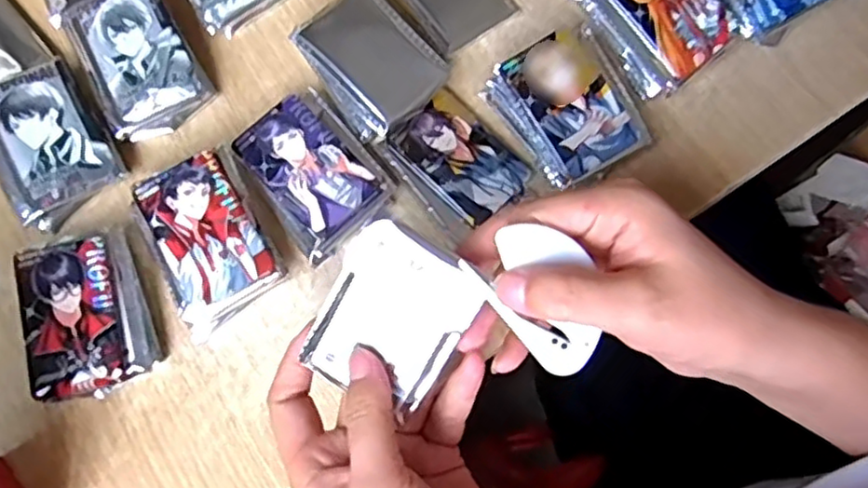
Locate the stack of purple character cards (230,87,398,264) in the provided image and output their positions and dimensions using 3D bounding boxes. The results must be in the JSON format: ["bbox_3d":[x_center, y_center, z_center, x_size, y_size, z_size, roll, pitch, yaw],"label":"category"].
[{"bbox_3d":[-0.076,-0.046,0.417,0.070,0.021,0.091,-40,80,-11],"label":"stack of purple character cards"}]

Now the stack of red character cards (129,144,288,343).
[{"bbox_3d":[-0.136,-0.002,0.398,0.065,0.031,0.094,-26,77,-8],"label":"stack of red character cards"}]

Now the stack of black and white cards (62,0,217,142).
[{"bbox_3d":[-0.191,-0.119,0.428,0.065,0.032,0.090,-29,78,-9],"label":"stack of black and white cards"}]

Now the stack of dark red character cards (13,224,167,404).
[{"bbox_3d":[-0.202,0.041,0.386,0.066,0.030,0.090,-13,76,-5],"label":"stack of dark red character cards"}]

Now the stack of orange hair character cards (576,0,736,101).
[{"bbox_3d":[0.146,-0.148,0.435,0.062,0.046,0.087,-34,79,-10],"label":"stack of orange hair character cards"}]

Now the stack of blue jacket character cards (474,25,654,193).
[{"bbox_3d":[0.087,-0.086,0.417,0.068,0.042,0.088,-32,78,-9],"label":"stack of blue jacket character cards"}]

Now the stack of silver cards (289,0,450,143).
[{"bbox_3d":[-0.040,-0.118,0.429,0.066,0.029,0.085,-37,79,-10],"label":"stack of silver cards"}]

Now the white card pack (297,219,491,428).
[{"bbox_3d":[-0.019,0.035,0.312,0.064,0.006,0.081,29,105,8],"label":"white card pack"}]

